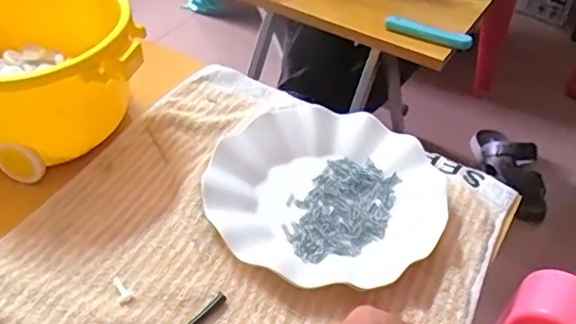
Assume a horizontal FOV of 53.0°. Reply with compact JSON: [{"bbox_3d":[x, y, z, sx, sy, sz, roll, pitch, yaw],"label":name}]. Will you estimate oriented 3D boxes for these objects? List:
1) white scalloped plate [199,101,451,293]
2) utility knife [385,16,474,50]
[{"bbox_3d":[0.029,0.023,0.454,0.179,0.022,0.179,2,42,-2],"label":"white scalloped plate"},{"bbox_3d":[0.163,-0.151,0.669,0.100,0.012,0.020,20,45,17],"label":"utility knife"}]

